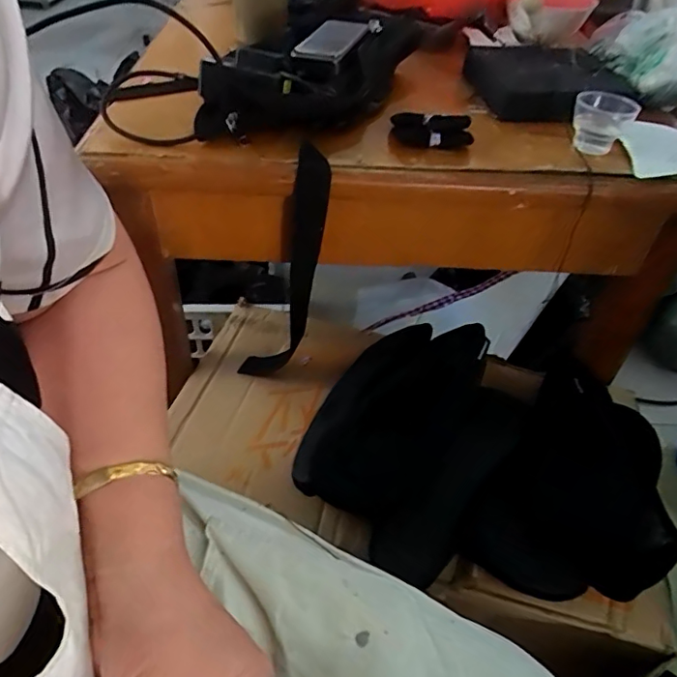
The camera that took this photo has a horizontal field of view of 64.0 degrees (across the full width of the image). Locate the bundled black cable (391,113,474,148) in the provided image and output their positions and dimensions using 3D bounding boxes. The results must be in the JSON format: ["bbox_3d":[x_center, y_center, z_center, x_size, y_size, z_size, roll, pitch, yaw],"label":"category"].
[{"bbox_3d":[0.086,-0.193,0.506,0.069,0.025,0.034,5,45,0],"label":"bundled black cable"}]

